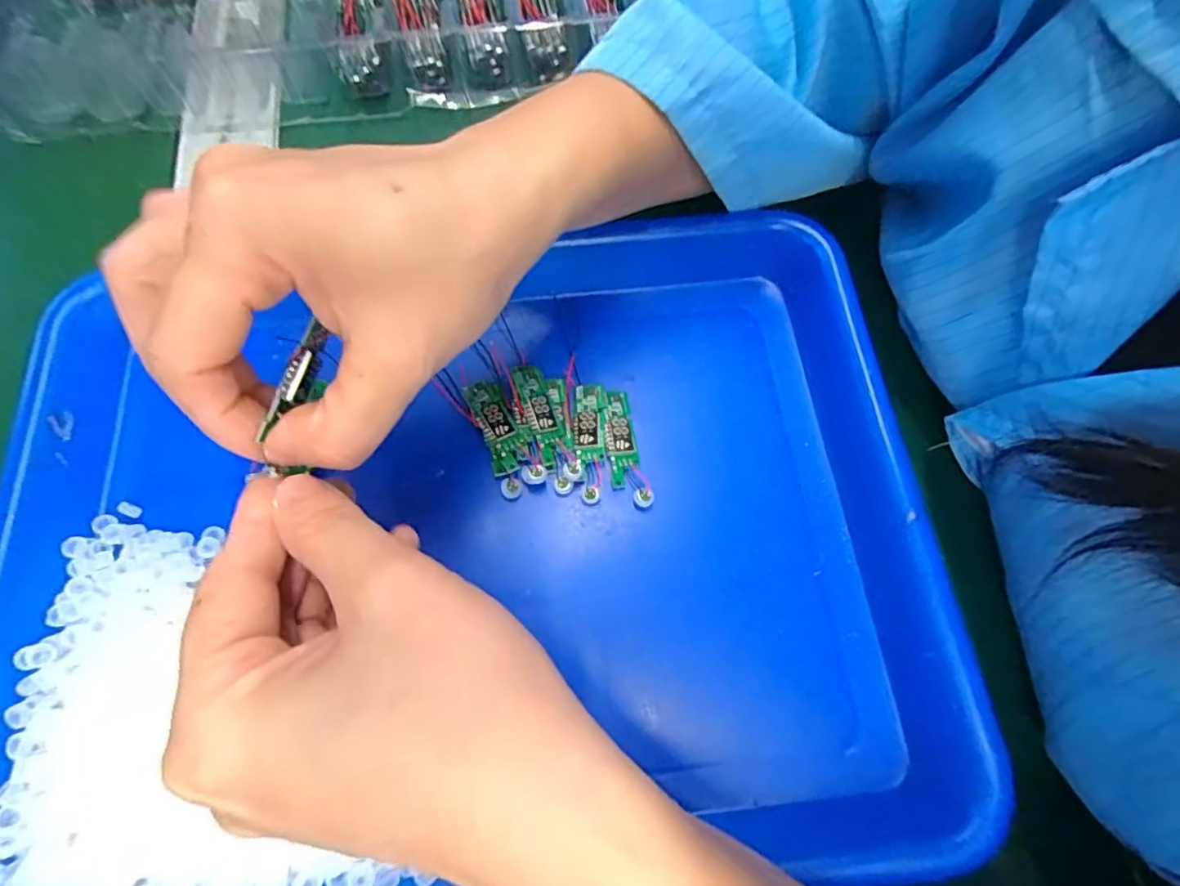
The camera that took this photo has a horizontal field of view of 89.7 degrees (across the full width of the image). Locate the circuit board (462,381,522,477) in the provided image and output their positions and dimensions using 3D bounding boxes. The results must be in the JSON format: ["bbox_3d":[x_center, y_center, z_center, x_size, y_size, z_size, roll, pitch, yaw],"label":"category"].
[{"bbox_3d":[-0.038,-0.007,0.239,0.014,0.005,0.039,-22,72,-8],"label":"circuit board"}]

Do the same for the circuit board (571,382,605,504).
[{"bbox_3d":[-0.001,-0.002,0.241,0.013,0.004,0.051,0,70,0],"label":"circuit board"}]

